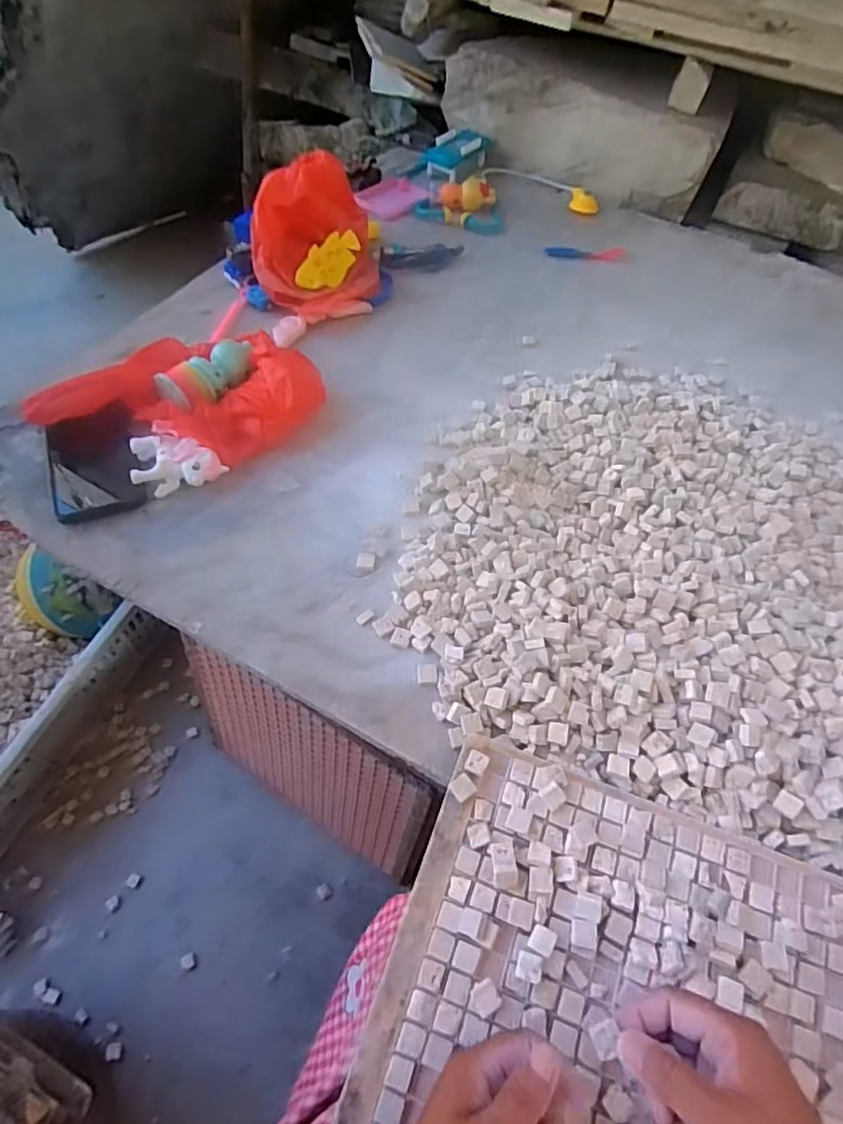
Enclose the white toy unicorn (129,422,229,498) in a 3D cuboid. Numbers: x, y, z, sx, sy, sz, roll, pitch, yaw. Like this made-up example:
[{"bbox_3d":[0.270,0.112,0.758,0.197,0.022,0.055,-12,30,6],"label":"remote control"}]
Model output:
[{"bbox_3d":[-0.248,-0.094,0.587,0.084,0.032,0.067,31,60,16],"label":"white toy unicorn"}]

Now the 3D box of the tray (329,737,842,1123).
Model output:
[{"bbox_3d":[0.137,0.309,0.351,0.339,0.041,0.303,19,57,9],"label":"tray"}]

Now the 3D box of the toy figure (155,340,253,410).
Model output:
[{"bbox_3d":[-0.226,-0.205,0.641,0.049,0.039,0.116,32,60,17],"label":"toy figure"}]

